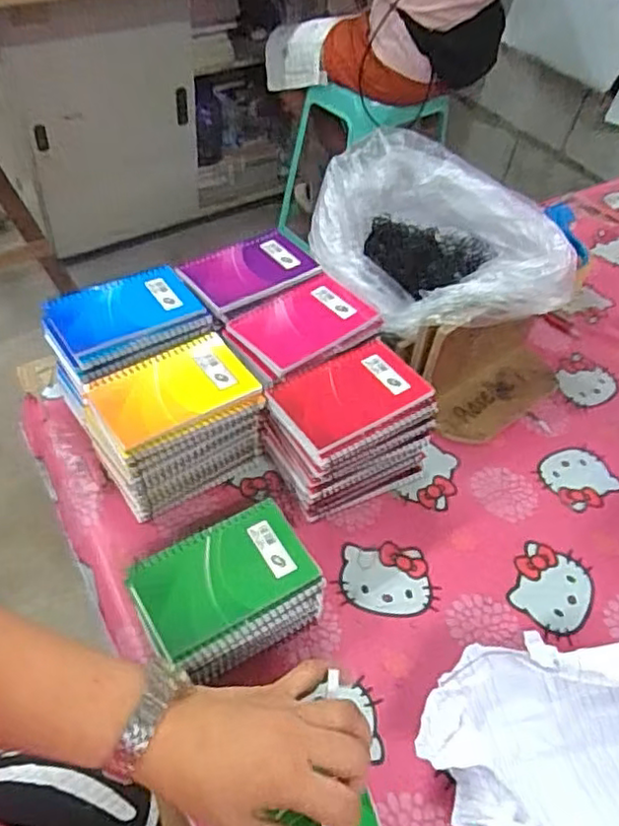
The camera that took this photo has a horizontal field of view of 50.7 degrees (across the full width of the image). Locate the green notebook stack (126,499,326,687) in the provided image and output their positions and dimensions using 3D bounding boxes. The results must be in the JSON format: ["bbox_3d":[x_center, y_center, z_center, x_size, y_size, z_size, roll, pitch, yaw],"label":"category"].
[{"bbox_3d":[-0.065,0.153,0.539,0.135,0.068,0.101,-23,55,-23],"label":"green notebook stack"}]

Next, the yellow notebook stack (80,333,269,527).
[{"bbox_3d":[-0.126,0.017,0.609,0.148,0.117,0.098,-26,57,-25],"label":"yellow notebook stack"}]

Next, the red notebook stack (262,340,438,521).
[{"bbox_3d":[0.034,0.020,0.629,0.139,0.119,0.094,-21,55,-22],"label":"red notebook stack"}]

